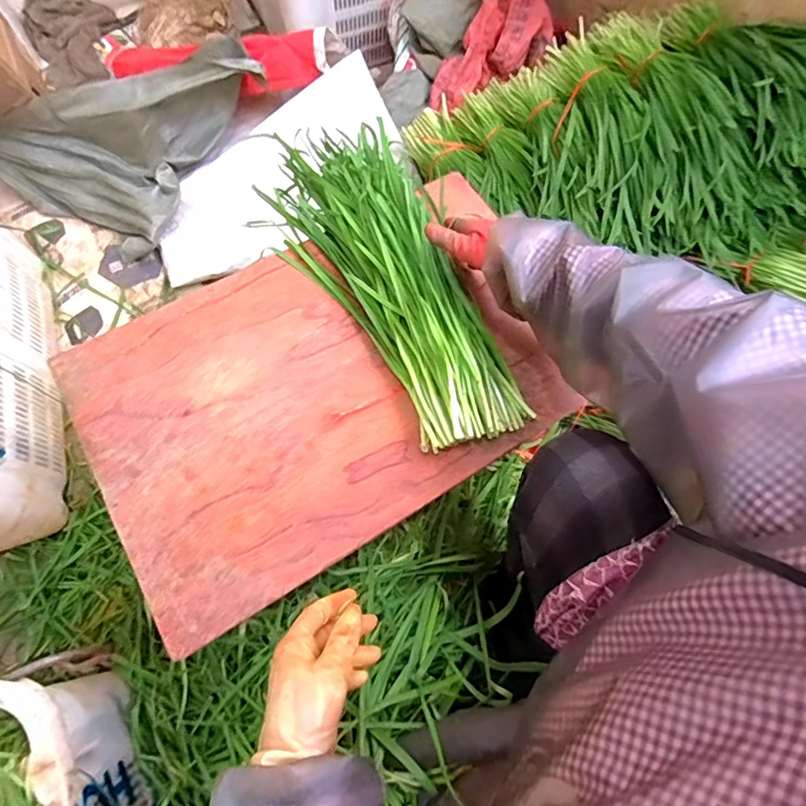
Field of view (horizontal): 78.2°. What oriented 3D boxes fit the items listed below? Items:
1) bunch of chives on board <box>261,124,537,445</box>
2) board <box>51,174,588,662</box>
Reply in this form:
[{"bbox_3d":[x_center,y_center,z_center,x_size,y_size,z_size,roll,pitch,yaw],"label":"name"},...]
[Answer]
[{"bbox_3d":[-0.025,-0.166,0.616,0.165,0.069,0.483,-25,67,-9],"label":"bunch of chives on board"},{"bbox_3d":[-0.083,-0.035,0.594,0.551,0.026,0.372,-30,74,-10],"label":"board"}]

